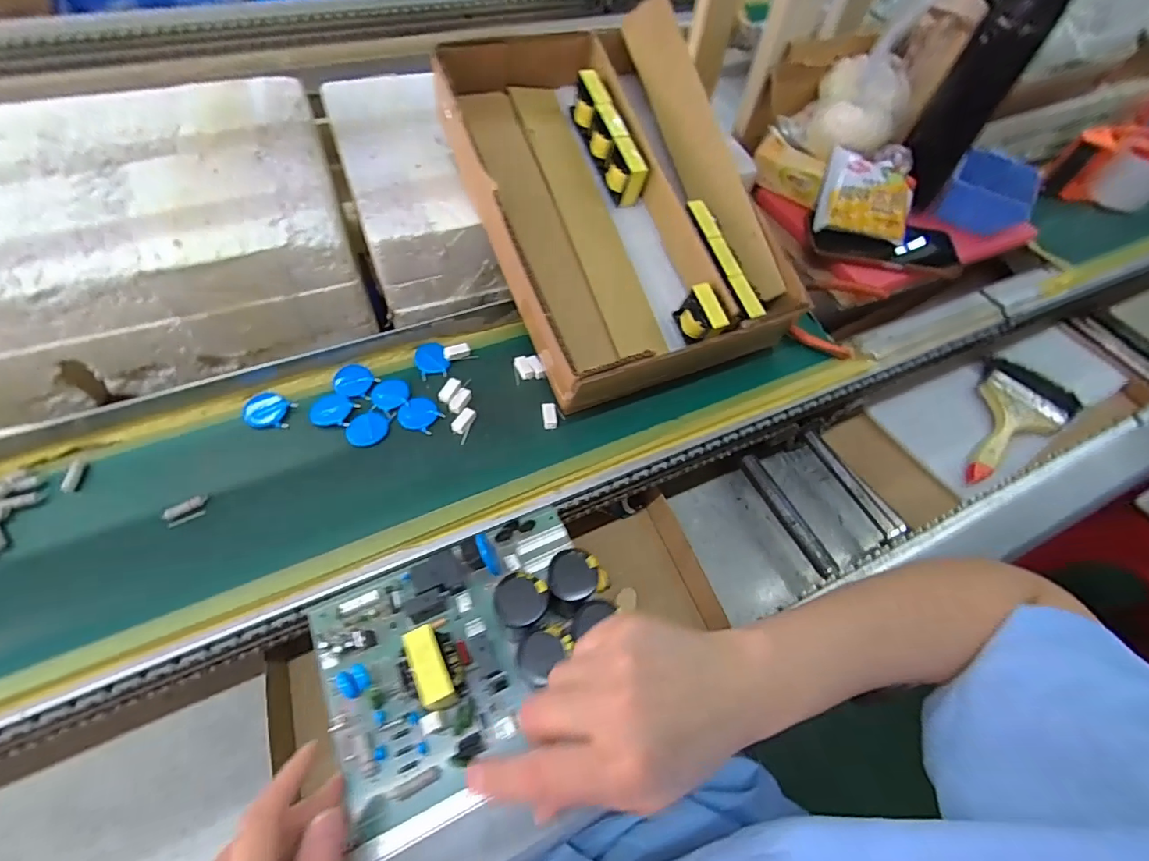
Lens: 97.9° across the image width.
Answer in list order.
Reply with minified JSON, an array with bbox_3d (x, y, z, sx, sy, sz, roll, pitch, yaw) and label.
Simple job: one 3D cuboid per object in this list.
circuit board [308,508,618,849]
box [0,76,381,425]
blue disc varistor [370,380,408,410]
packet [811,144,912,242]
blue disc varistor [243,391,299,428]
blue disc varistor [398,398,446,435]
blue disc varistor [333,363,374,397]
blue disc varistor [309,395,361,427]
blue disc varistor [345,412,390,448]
[{"bbox_3d":[-0.068,0.136,0.322,0.184,0.055,0.137,-22,62,-16],"label":"circuit board"},{"bbox_3d":[-0.480,-0.199,0.515,0.461,0.133,0.293,-16,60,-15],"label":"box"},{"bbox_3d":[-0.161,-0.032,0.437,0.031,0.004,0.033,2,57,-4],"label":"blue disc varistor"},{"bbox_3d":[0.316,-0.253,0.539,0.091,0.018,0.084,13,102,8],"label":"packet"},{"bbox_3d":[-0.258,-0.017,0.421,0.040,0.004,0.034,11,57,2],"label":"blue disc varistor"},{"bbox_3d":[-0.132,-0.014,0.427,0.038,0.004,0.031,30,59,14],"label":"blue disc varistor"},{"bbox_3d":[-0.195,-0.045,0.442,0.032,0.004,0.035,-28,63,-21],"label":"blue disc varistor"},{"bbox_3d":[-0.205,-0.017,0.425,0.039,0.004,0.030,10,57,1],"label":"blue disc varistor"},{"bbox_3d":[-0.172,-0.002,0.415,0.035,0.004,0.030,-31,65,-22],"label":"blue disc varistor"}]

